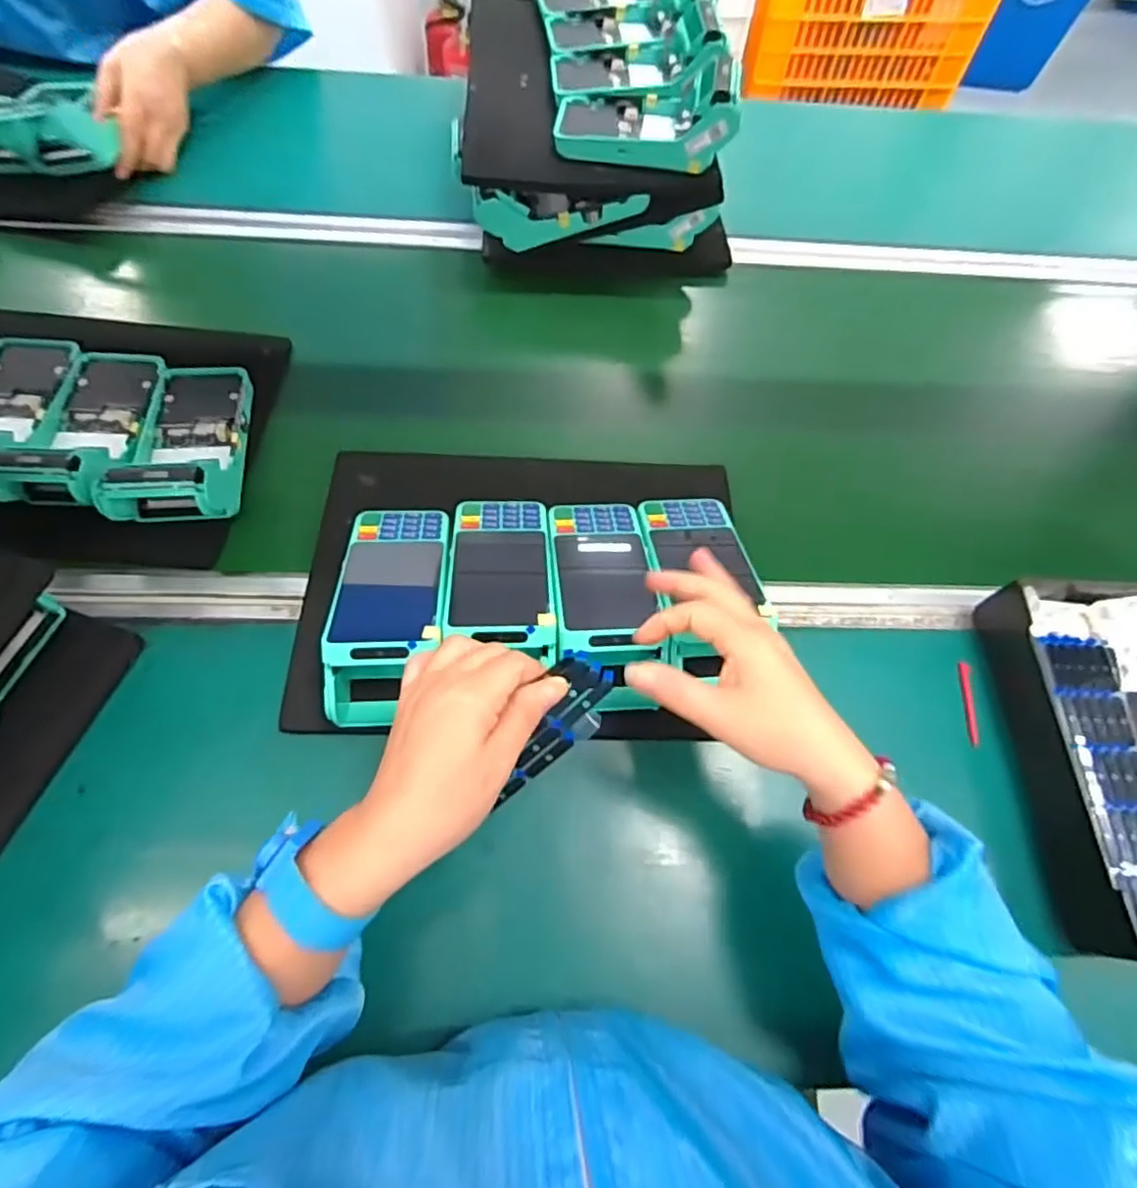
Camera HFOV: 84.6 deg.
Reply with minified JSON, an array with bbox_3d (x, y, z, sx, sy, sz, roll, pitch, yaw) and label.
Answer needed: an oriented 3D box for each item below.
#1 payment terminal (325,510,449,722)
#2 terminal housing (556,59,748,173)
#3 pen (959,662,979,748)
[{"bbox_3d":[-0.128,0.005,0.453,0.077,0.064,0.169,-2,65,-3],"label":"payment terminal"},{"bbox_3d":[0.072,-0.459,0.589,0.163,0.066,0.085,6,65,1],"label":"terminal housing"},{"bbox_3d":[0.312,0.085,0.486,0.009,0.004,0.067,9,65,2],"label":"pen"}]

